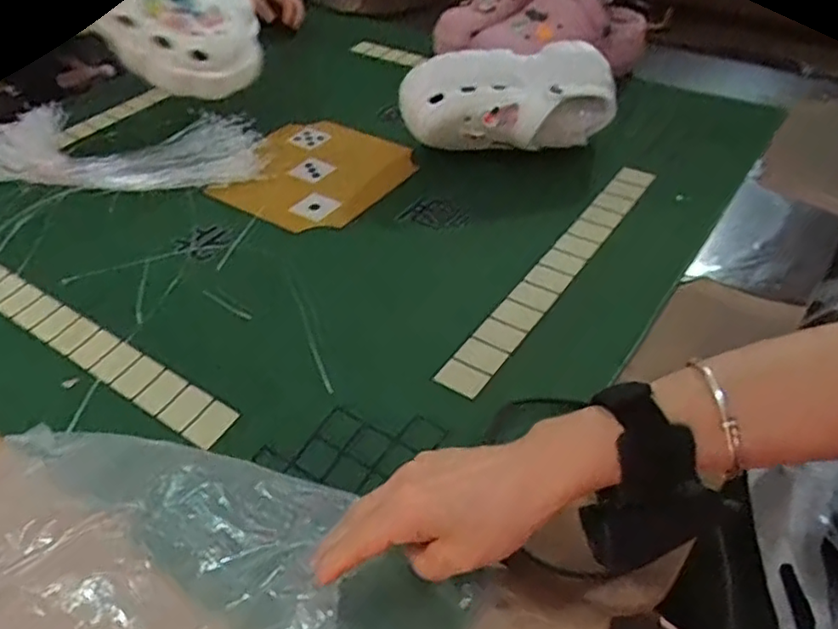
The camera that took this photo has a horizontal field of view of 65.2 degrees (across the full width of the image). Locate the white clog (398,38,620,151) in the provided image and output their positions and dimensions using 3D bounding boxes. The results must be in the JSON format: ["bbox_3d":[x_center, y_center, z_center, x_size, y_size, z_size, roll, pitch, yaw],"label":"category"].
[{"bbox_3d":[0.109,-0.248,0.775,0.238,0.129,0.088,-15,46,-11],"label":"white clog"}]

